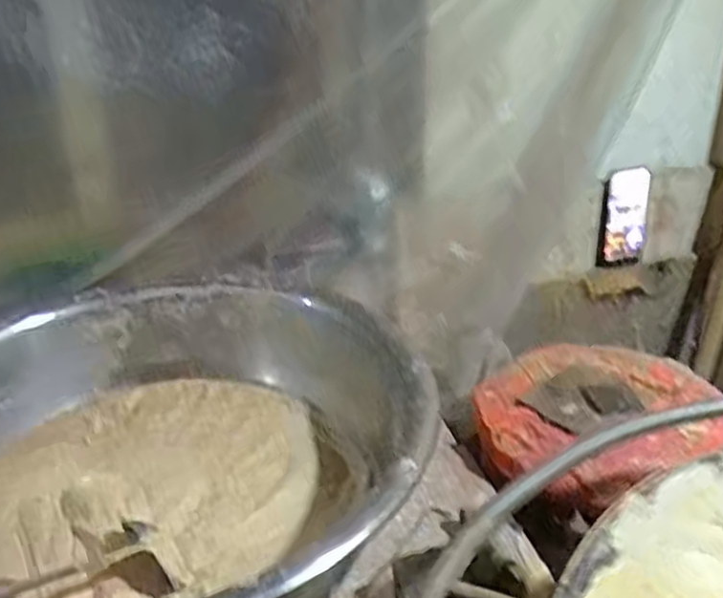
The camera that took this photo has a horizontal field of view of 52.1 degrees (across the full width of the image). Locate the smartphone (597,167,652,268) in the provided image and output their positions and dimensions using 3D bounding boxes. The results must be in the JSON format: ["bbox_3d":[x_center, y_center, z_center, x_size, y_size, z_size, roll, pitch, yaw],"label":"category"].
[{"bbox_3d":[0.425,-0.129,1.195,0.098,0.162,0.012,-14,30,-18],"label":"smartphone"}]

